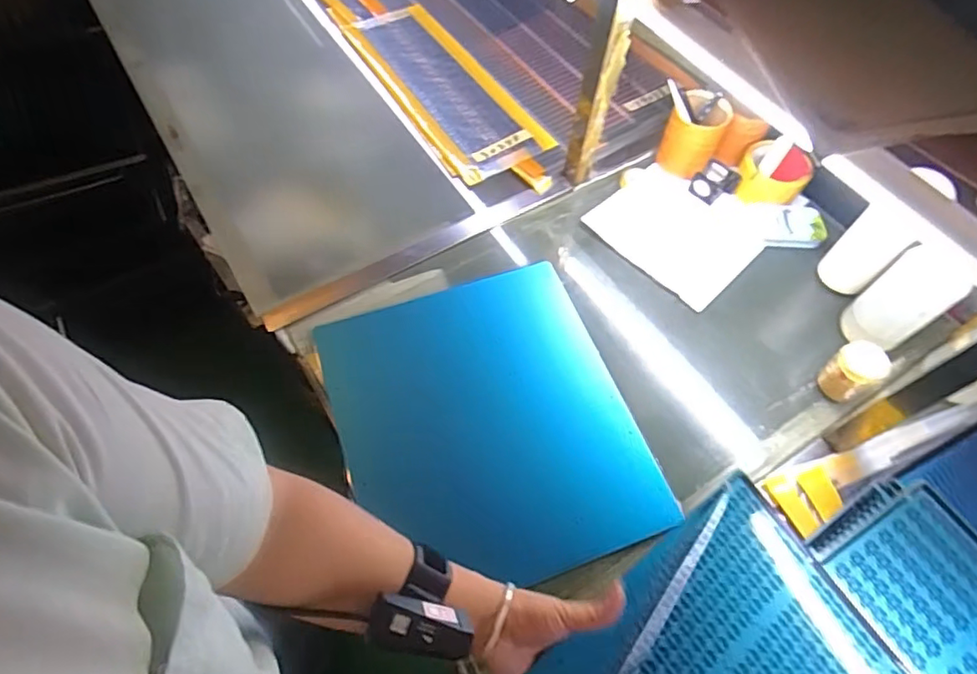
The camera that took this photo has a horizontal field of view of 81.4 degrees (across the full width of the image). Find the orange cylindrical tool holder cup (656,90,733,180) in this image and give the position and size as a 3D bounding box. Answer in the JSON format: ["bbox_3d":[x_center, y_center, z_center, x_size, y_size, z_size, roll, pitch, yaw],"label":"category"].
[{"bbox_3d":[0.314,-0.308,0.867,0.077,0.094,0.077,2,60,-3],"label":"orange cylindrical tool holder cup"}]

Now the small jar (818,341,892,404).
[{"bbox_3d":[0.438,0.042,0.688,0.048,0.071,0.053,-30,66,-18],"label":"small jar"}]

